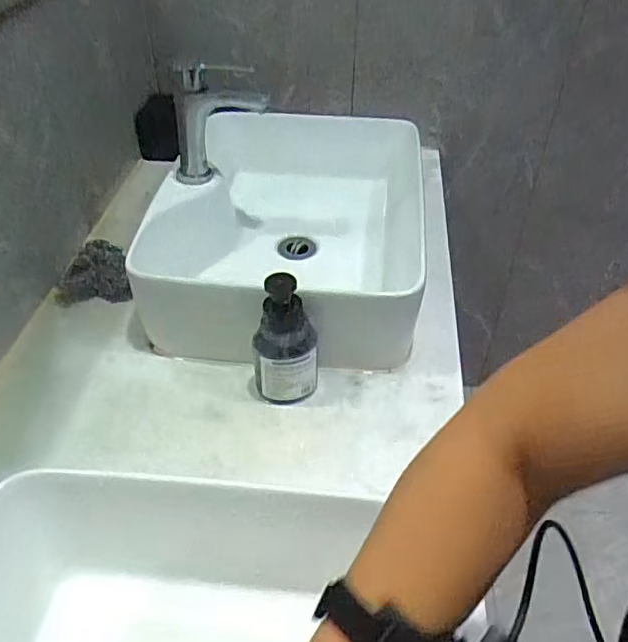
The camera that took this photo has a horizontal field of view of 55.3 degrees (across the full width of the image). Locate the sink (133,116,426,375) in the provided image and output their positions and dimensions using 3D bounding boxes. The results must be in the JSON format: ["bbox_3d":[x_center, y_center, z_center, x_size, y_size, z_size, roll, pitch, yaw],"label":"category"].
[{"bbox_3d":[-0.022,-0.150,0.914,0.364,0.151,0.479,6,42,5],"label":"sink"}]

